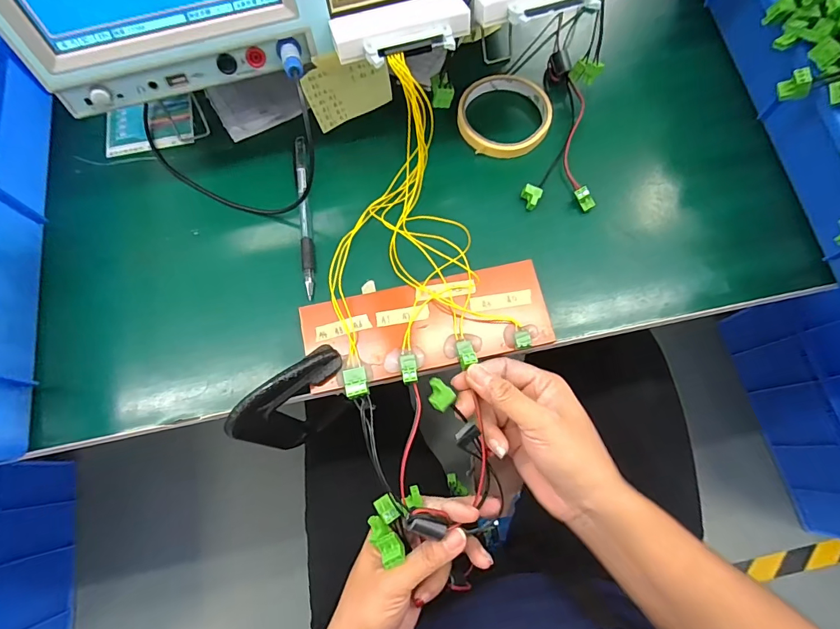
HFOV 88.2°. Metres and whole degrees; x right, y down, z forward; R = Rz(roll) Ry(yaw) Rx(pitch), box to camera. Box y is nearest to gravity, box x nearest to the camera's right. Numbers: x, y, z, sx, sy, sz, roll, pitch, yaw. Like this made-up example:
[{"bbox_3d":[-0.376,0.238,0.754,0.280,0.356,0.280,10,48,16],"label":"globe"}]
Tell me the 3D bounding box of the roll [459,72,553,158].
[{"bbox_3d":[0.081,-0.190,0.418,0.088,0.021,0.087,0,72,1],"label":"roll"}]

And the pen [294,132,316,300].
[{"bbox_3d":[-0.102,-0.083,0.386,0.011,0.009,0.142,-8,72,-2],"label":"pen"}]

